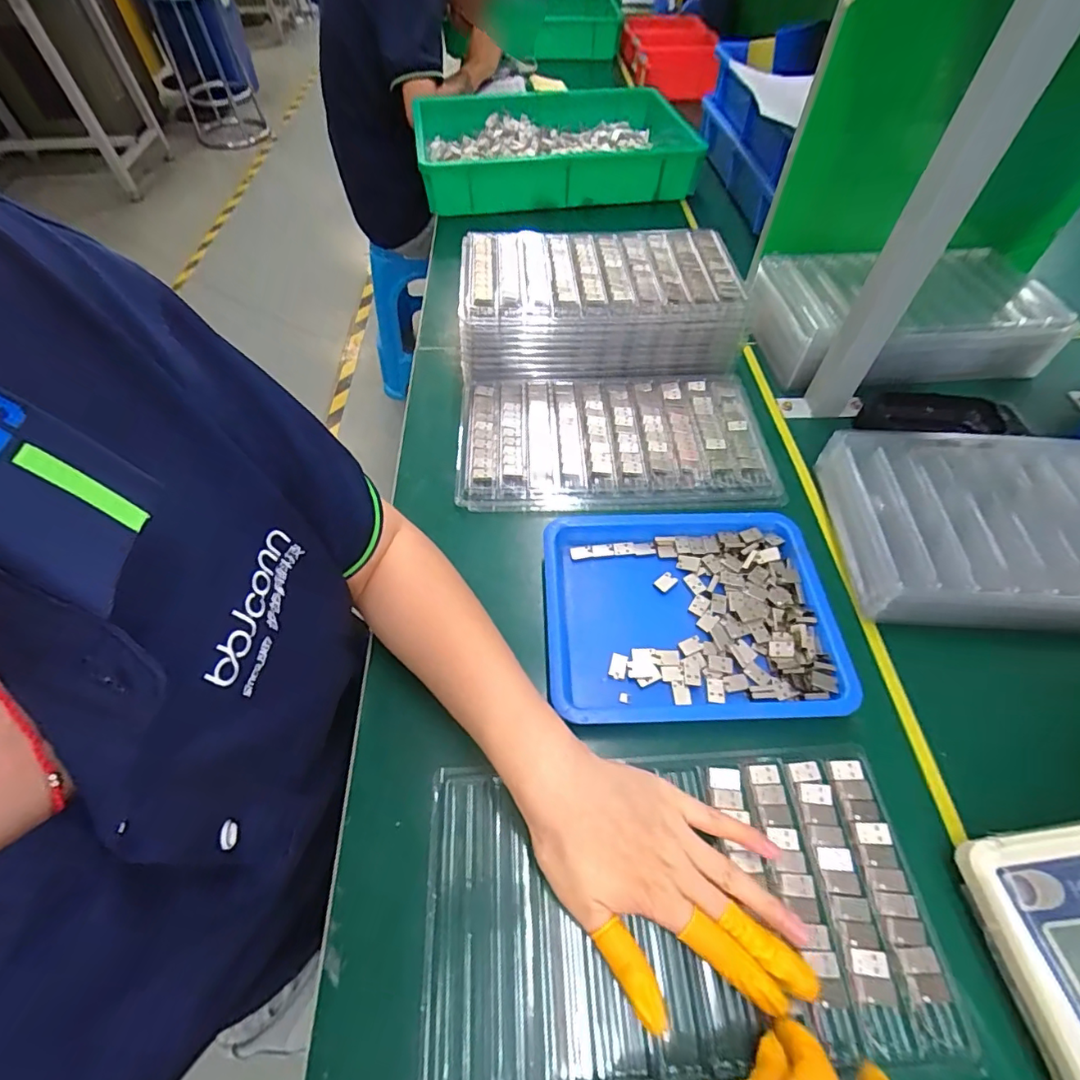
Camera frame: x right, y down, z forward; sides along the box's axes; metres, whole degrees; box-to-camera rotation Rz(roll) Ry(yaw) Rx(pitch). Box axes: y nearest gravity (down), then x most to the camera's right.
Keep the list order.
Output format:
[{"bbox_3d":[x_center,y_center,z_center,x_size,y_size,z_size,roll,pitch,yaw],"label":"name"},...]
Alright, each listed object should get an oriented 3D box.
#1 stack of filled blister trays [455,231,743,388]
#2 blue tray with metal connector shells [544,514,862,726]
[{"bbox_3d":[0.061,-0.267,0.585,0.291,0.075,0.174,-3,56,-1],"label":"stack of filled blister trays"},{"bbox_3d":[0.116,0.054,0.406,0.219,0.023,0.173,0,56,1],"label":"blue tray with metal connector shells"}]

